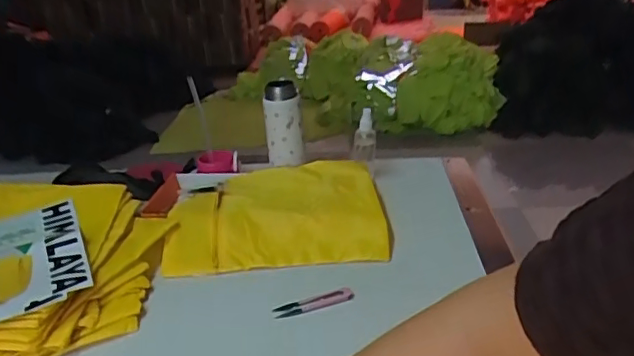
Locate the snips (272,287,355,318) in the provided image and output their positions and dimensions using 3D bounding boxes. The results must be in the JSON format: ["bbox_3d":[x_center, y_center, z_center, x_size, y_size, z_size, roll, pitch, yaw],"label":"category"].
[{"bbox_3d":[-0.003,0.161,0.720,0.103,0.010,0.019,-11,25,-15],"label":"snips"}]

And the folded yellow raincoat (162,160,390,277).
[{"bbox_3d":[-0.064,0.047,0.904,0.328,0.046,0.261,-5,24,-3],"label":"folded yellow raincoat"}]

